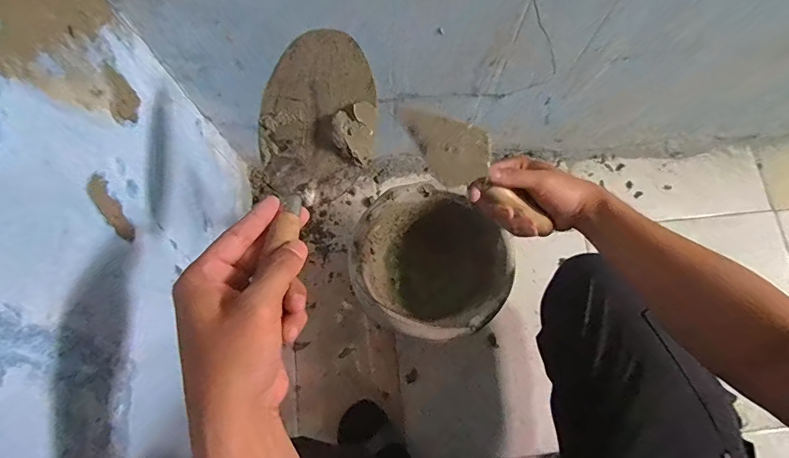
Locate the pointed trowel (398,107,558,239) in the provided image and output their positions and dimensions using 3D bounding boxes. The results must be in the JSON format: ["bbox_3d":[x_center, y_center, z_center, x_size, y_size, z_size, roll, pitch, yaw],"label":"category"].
[{"bbox_3d":[0.098,-0.052,0.453,0.220,0.043,0.057,33,74,-30],"label":"pointed trowel"}]

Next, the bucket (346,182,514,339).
[{"bbox_3d":[0.054,0.075,0.787,0.245,0.205,0.231,0,75,-1],"label":"bucket"}]

